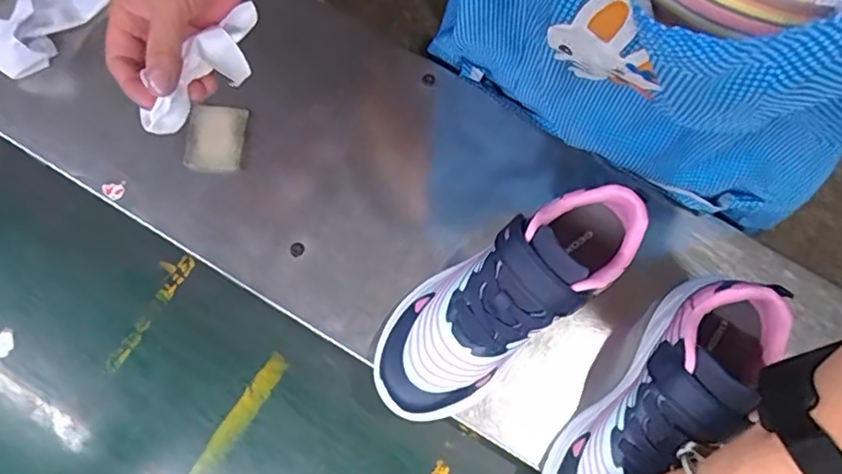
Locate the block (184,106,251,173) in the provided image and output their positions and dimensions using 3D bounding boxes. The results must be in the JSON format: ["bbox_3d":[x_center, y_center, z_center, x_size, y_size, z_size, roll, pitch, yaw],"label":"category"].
[{"bbox_3d":[-0.182,-0.088,0.531,0.047,0.021,0.058,6,74,0],"label":"block"}]

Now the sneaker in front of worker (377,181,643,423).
[{"bbox_3d":[0.061,0.041,0.448,0.225,0.077,0.090,-39,79,-12],"label":"sneaker in front of worker"}]

